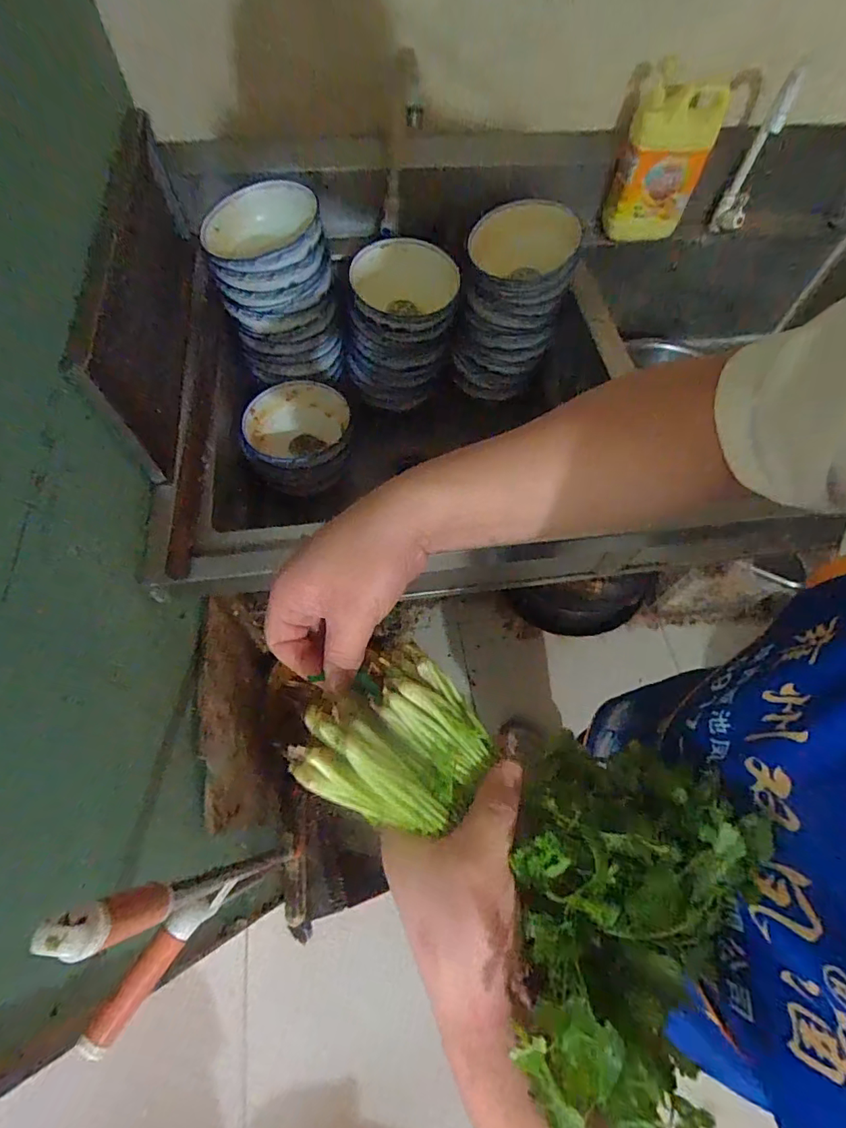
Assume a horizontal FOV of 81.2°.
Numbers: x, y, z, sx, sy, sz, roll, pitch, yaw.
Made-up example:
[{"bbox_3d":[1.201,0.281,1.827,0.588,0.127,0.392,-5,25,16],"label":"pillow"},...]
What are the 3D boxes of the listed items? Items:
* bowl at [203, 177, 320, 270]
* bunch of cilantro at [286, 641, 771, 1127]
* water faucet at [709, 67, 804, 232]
[{"bbox_3d":[-0.268,-0.553,0.835,0.192,0.080,0.192,0,65,1],"label":"bowl"},{"bbox_3d":[0.045,0.158,0.274,0.243,0.093,0.155,17,67,9],"label":"bunch of cilantro"},{"bbox_3d":[0.652,-0.786,0.955,0.065,0.300,0.132,27,98,13],"label":"water faucet"}]

